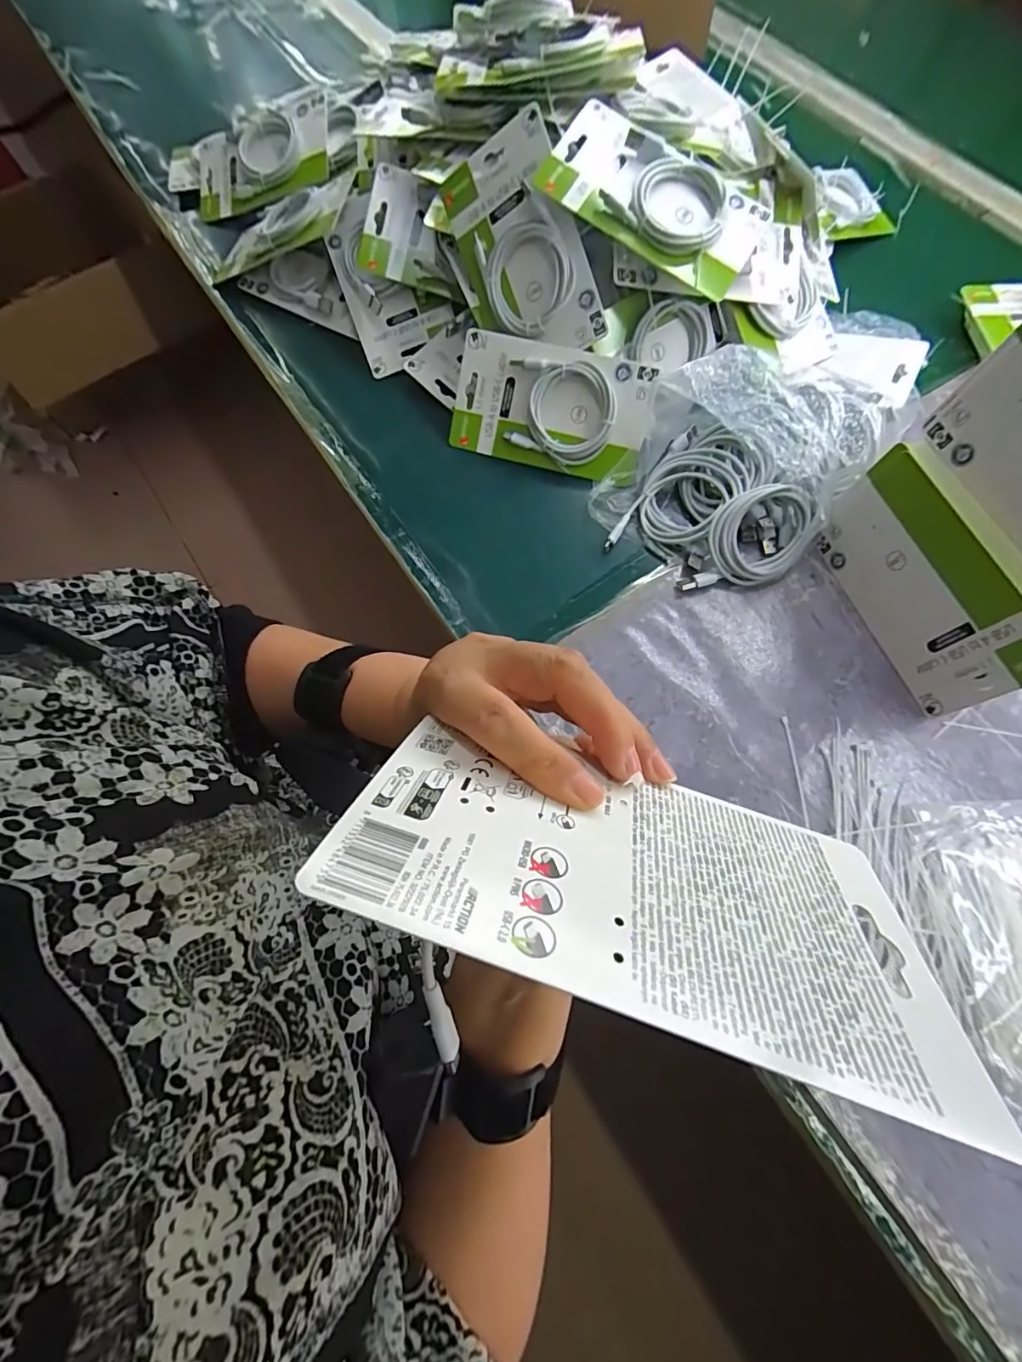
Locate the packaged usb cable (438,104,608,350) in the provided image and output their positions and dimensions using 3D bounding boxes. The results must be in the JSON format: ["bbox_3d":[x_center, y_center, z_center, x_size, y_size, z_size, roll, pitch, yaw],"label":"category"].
[{"bbox_3d":[0.005,-0.371,0.440,0.104,0.024,0.176,-15,99,28],"label":"packaged usb cable"}]

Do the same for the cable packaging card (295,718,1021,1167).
[{"bbox_3d":[0.040,0.059,0.160,0.176,0.004,0.095,18,27,5],"label":"cable packaging card"}]

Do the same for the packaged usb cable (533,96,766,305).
[{"bbox_3d":[0.117,-0.395,0.411,0.176,0.023,0.094,29,87,-1],"label":"packaged usb cable"}]

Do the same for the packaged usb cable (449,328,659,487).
[{"bbox_3d":[0.036,-0.251,0.463,0.179,0.016,0.098,16,110,8],"label":"packaged usb cable"}]

